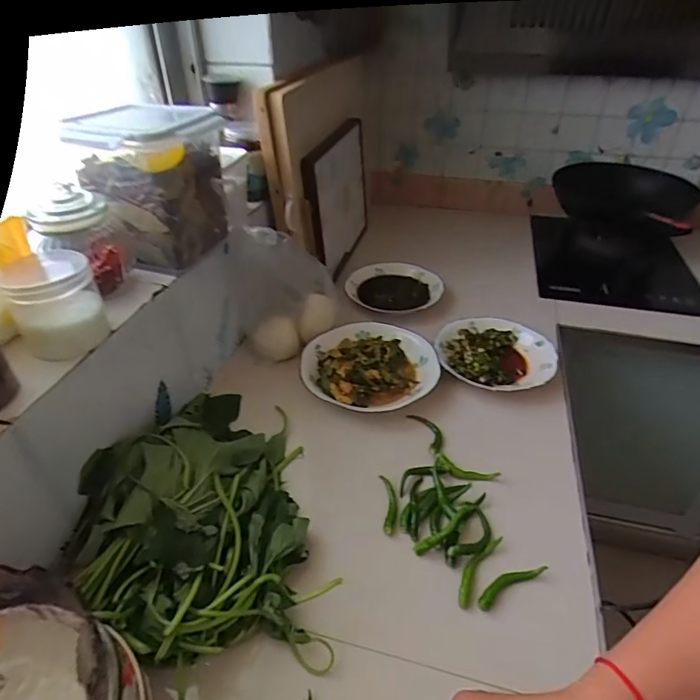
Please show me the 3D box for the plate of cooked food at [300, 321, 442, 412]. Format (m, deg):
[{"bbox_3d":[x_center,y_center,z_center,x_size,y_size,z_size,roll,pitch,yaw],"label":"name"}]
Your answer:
[{"bbox_3d":[0.033,0.022,0.770,0.211,0.032,0.205,0,37,0],"label":"plate of cooked food"}]

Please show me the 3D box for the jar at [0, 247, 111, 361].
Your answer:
[{"bbox_3d":[-0.313,-0.052,0.508,0.081,0.080,0.094,-22,42,-26],"label":"jar"}]

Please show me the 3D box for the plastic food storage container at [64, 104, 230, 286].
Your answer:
[{"bbox_3d":[-0.253,-0.210,0.632,0.129,0.177,0.179,8,38,11],"label":"plastic food storage container"}]

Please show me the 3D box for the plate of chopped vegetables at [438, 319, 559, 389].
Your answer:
[{"bbox_3d":[0.239,0.006,0.793,0.184,0.023,0.172,2,37,3],"label":"plate of chopped vegetables"}]

